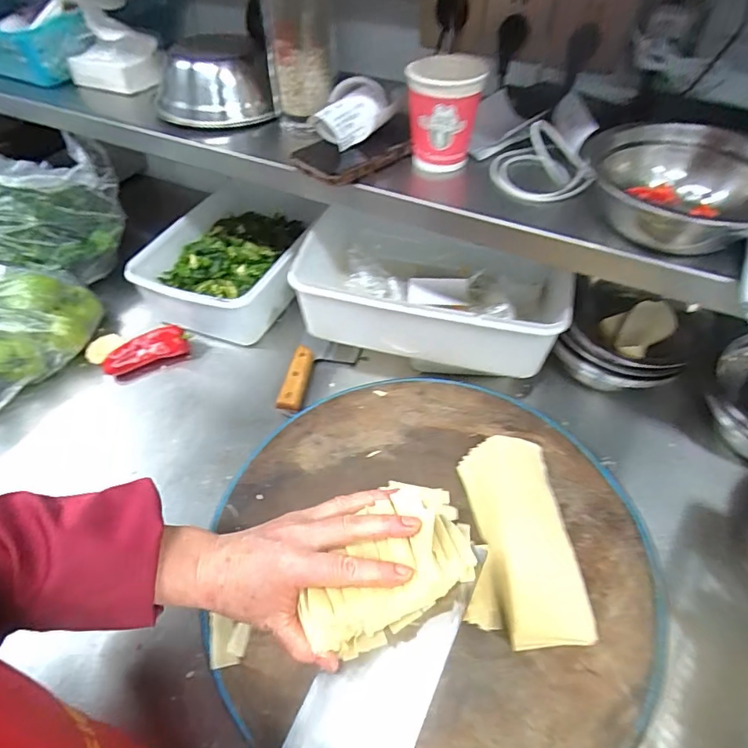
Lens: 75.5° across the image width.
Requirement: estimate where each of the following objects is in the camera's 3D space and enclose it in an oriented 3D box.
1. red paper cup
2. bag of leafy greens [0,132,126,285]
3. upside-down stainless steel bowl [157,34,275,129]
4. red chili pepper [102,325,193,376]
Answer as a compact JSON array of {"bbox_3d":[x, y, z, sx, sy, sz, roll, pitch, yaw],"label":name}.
[{"bbox_3d":[0.066,-0.247,0.469,0.070,0.093,0.073,0,48,0],"label":"red paper cup"},{"bbox_3d":[-0.568,-0.259,0.774,0.267,0.152,0.207,15,50,12],"label":"bag of leafy greens"},{"bbox_3d":[-0.204,-0.369,0.598,0.142,0.065,0.153,0,48,0],"label":"upside-down stainless steel bowl"},{"bbox_3d":[-0.324,-0.032,0.691,0.123,0.037,0.038,-24,53,-20],"label":"red chili pepper"}]

